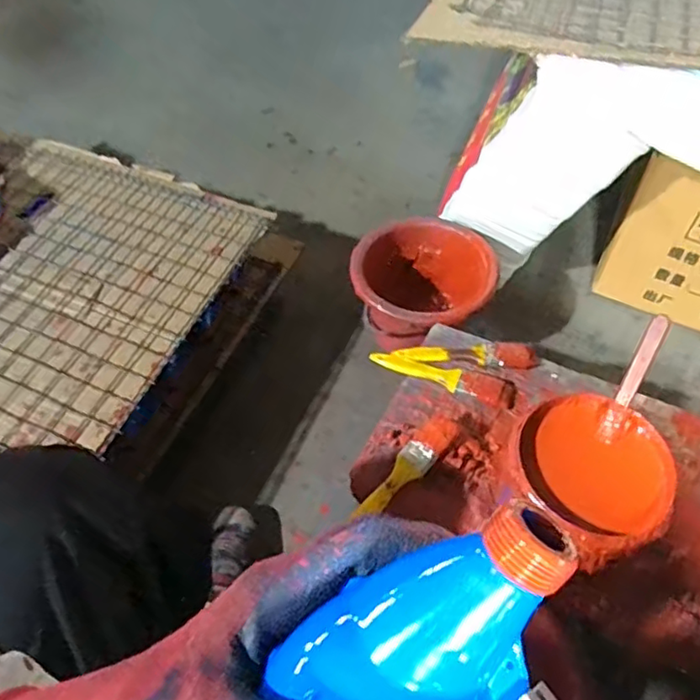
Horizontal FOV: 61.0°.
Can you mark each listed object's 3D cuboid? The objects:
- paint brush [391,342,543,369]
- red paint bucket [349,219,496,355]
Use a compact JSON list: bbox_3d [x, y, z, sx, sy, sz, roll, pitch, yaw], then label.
[{"bbox_3d":[0.149,0.007,0.760,0.180,0.014,0.034,1,54,1],"label":"paint brush"},{"bbox_3d":[0.115,-0.081,0.940,0.218,0.153,0.217,0,54,0],"label":"red paint bucket"}]

